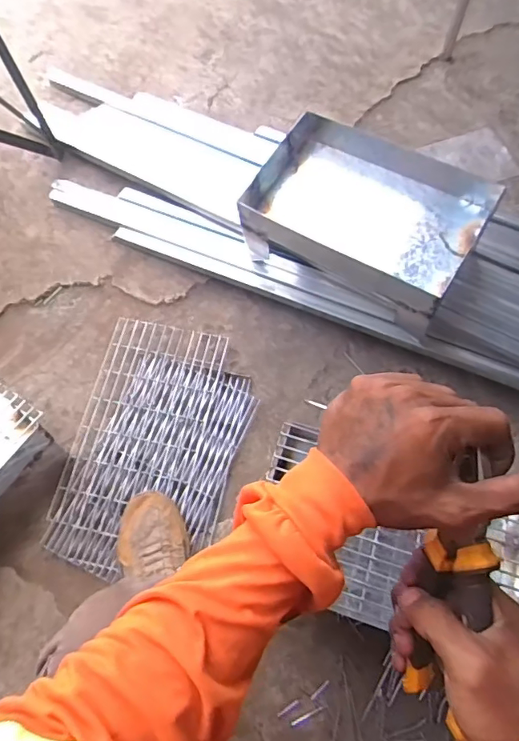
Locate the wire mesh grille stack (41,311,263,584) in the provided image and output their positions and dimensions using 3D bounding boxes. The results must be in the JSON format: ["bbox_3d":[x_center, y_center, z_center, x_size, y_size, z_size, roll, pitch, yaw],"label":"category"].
[{"bbox_3d":[-0.184,0.132,0.893,0.291,0.030,0.445,10,68,8],"label":"wire mesh grille stack"}]

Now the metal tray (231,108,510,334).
[{"bbox_3d":[0.183,-0.266,0.875,0.376,0.136,0.259,30,73,11],"label":"metal tray"}]

